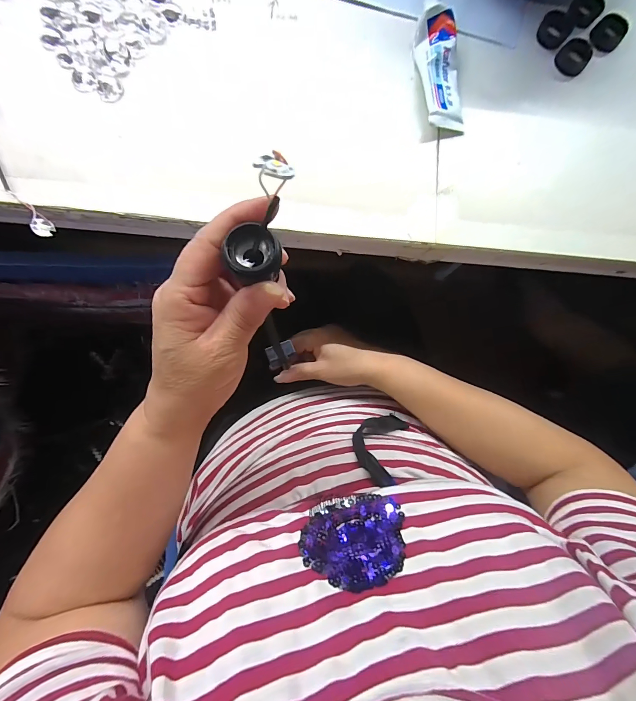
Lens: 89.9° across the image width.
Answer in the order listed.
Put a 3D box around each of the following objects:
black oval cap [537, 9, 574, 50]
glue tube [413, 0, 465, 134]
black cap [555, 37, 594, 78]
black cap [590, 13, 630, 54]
[{"bbox_3d":[0.224,-0.303,0.302,0.028,0.015,0.028,44,82,3],"label":"black oval cap"},{"bbox_3d":[0.108,-0.259,0.289,0.034,0.029,0.126,-6,83,-4],"label":"glue tube"},{"bbox_3d":[0.241,-0.276,0.301,0.028,0.013,0.029,0,83,-3],"label":"black cap"},{"bbox_3d":[0.282,-0.307,0.308,0.028,0.016,0.028,0,83,-3],"label":"black cap"}]

